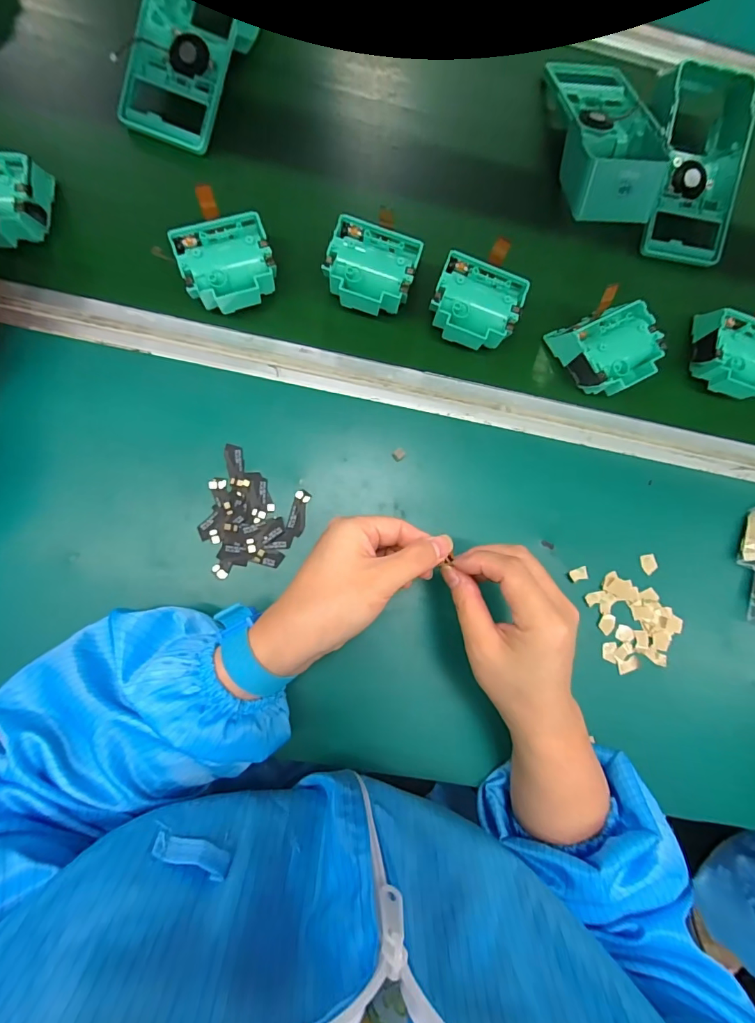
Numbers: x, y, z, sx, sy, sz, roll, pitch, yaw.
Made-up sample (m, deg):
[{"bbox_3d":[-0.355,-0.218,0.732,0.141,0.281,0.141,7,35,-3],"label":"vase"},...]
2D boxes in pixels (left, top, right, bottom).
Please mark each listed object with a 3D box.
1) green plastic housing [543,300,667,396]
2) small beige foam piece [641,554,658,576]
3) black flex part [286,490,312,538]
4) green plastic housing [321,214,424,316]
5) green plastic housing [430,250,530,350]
[{"bbox_3d":[0.205,-0.144,0.390,0.079,0.036,0.078,-22,86,-9],"label":"green plastic housing"},{"bbox_3d":[0.244,0.047,0.390,0.011,0.008,0.018,-17,85,-7],"label":"small beige foam piece"},{"bbox_3d":[-0.065,0.001,0.361,0.014,0.004,0.038,12,82,-4],"label":"black flex part"},{"bbox_3d":[-0.008,-0.207,0.381,0.079,0.039,0.070,18,81,-4],"label":"green plastic housing"},{"bbox_3d":[0.084,-0.178,0.384,0.076,0.039,0.068,22,81,-3],"label":"green plastic housing"}]

